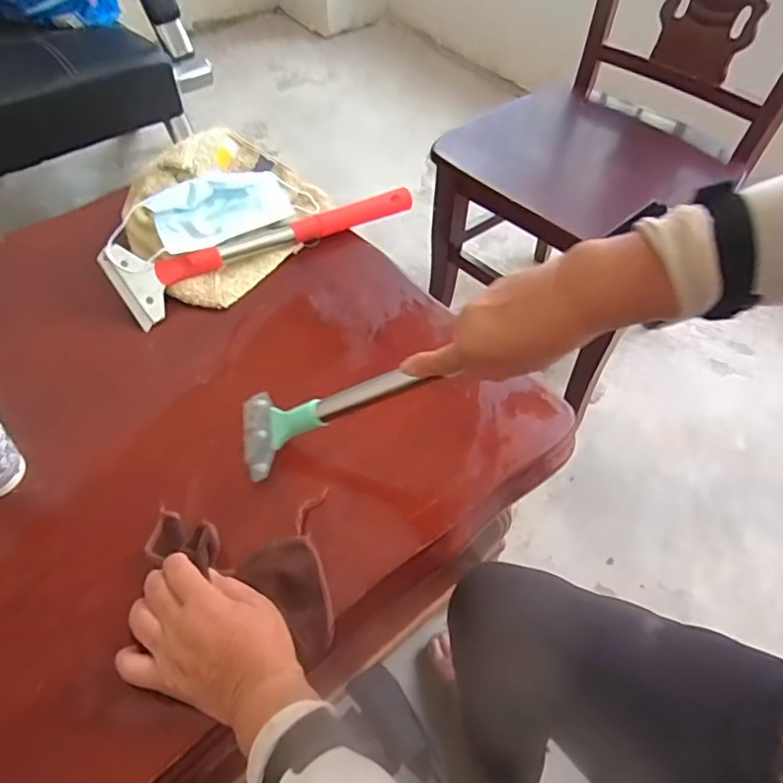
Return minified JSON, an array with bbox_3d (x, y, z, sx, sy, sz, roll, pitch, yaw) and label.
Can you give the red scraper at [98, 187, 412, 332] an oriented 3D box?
[{"bbox_3d":[-0.153,-0.199,0.727,0.380,0.054,0.082,-31,59,-23],"label":"red scraper"}]

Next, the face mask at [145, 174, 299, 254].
[{"bbox_3d":[-0.204,-0.224,0.716,0.173,0.012,0.080,-26,97,-34],"label":"face mask"}]

